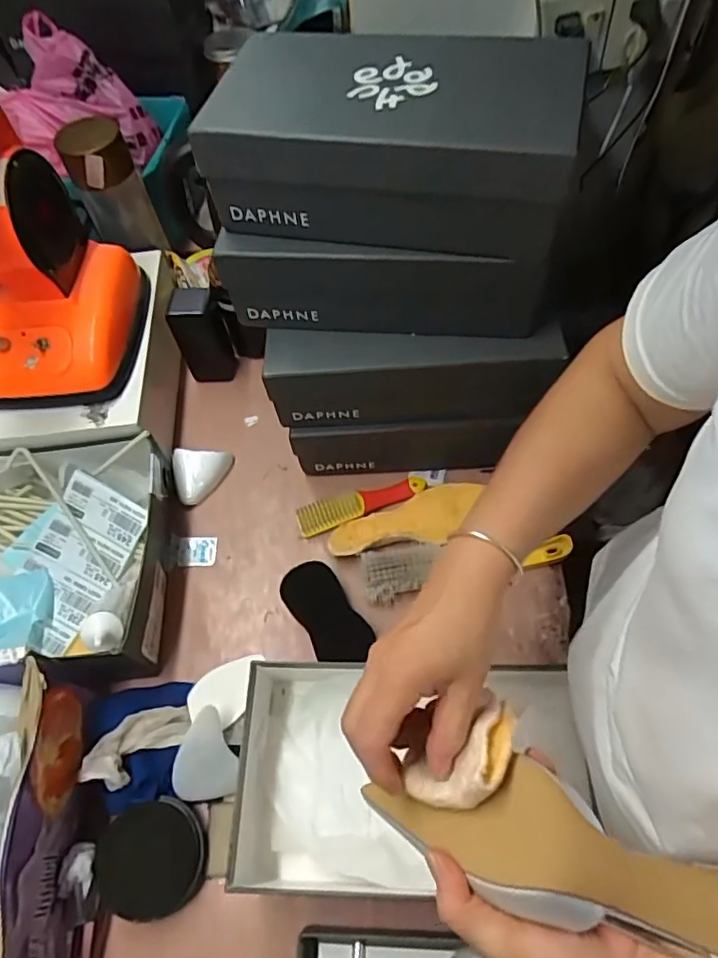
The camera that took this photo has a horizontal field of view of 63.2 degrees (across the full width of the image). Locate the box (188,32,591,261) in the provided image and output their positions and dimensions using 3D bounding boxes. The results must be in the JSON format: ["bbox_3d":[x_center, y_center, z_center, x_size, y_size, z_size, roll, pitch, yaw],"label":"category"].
[{"bbox_3d":[0.025,-0.284,0.496,0.299,0.095,0.147,9,61,10],"label":"box"}]

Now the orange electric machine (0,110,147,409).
[{"bbox_3d":[-0.363,-0.222,0.632,0.179,0.204,0.205,-4,60,2],"label":"orange electric machine"}]

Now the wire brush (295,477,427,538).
[{"bbox_3d":[0.003,0.027,0.697,0.156,0.027,0.034,-20,61,-7],"label":"wire brush"}]

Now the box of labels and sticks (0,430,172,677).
[{"bbox_3d":[-0.395,0.094,0.640,0.362,0.113,0.260,-5,60,2],"label":"box of labels and sticks"}]

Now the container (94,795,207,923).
[{"bbox_3d":[-0.185,0.339,0.519,0.088,0.016,0.088,5,63,-10],"label":"container"}]

